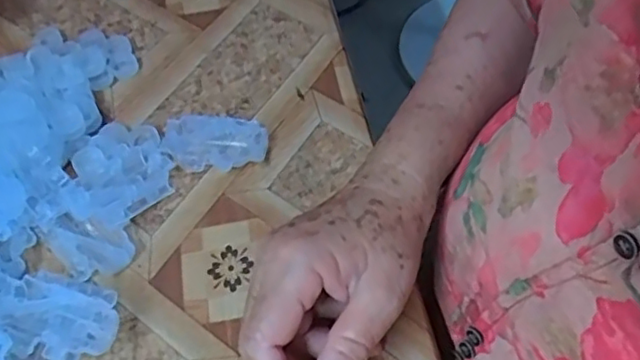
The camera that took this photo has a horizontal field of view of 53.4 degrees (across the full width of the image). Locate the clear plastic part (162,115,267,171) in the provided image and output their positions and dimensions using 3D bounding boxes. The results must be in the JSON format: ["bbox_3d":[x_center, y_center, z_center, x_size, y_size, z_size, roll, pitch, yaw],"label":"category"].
[{"bbox_3d":[-0.071,-0.026,0.431,0.070,0.012,0.041,3,55,8],"label":"clear plastic part"}]

